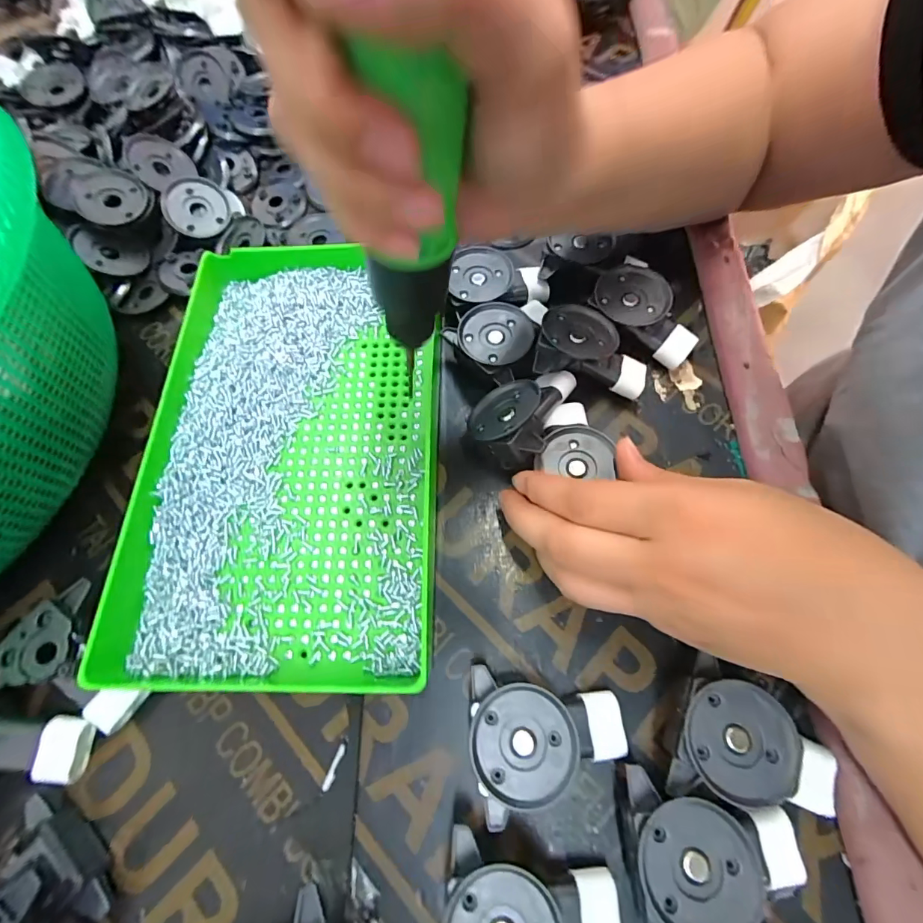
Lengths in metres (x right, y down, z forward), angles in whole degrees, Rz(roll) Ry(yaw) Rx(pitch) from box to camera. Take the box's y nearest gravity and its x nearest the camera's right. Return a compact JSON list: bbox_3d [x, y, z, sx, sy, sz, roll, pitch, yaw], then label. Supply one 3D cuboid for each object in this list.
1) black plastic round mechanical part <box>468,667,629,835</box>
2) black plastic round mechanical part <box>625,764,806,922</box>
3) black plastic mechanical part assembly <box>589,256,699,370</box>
[{"bbox_3d":[0.037,0.117,0.187,0.065,0.028,0.048,-1,69,3],"label":"black plastic round mechanical part"},{"bbox_3d":[0.094,0.147,0.168,0.059,0.027,0.048,-10,68,-1],"label":"black plastic round mechanical part"},{"bbox_3d":[0.111,-0.089,0.264,0.064,0.024,0.043,32,74,14],"label":"black plastic mechanical part assembly"}]

